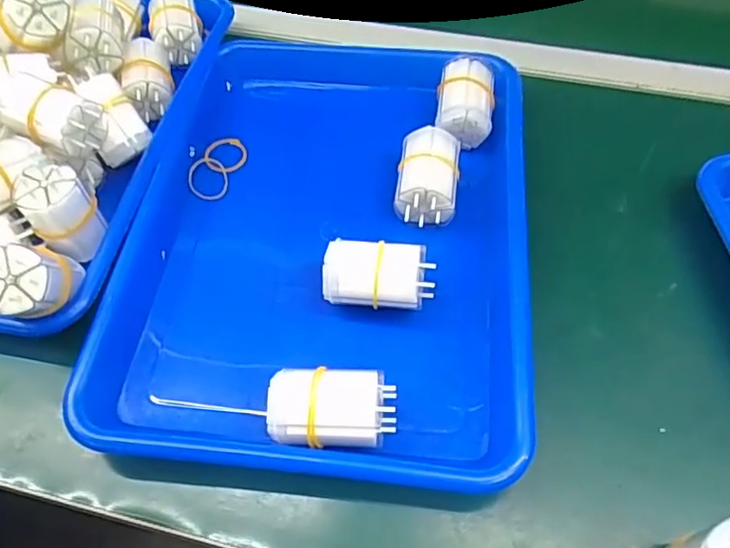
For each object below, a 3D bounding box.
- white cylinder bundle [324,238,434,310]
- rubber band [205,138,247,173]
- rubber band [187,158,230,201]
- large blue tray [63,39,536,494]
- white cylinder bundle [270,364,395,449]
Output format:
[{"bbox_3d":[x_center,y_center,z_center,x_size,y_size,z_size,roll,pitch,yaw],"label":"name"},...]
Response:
[{"bbox_3d":[0.009,0.005,0.361,0.065,0.040,0.038,2,57,2],"label":"white cylinder bundle"},{"bbox_3d":[-0.104,-0.088,0.444,0.032,0.004,0.033,4,55,-6],"label":"rubber band"},{"bbox_3d":[-0.113,-0.069,0.430,0.028,0.004,0.036,3,62,-14],"label":"rubber band"},{"bbox_3d":[-0.019,-0.047,0.402,0.245,0.052,0.348,4,58,6],"label":"large blue tray"},{"bbox_3d":[-0.017,0.075,0.316,0.065,0.046,0.039,1,57,1],"label":"white cylinder bundle"}]

